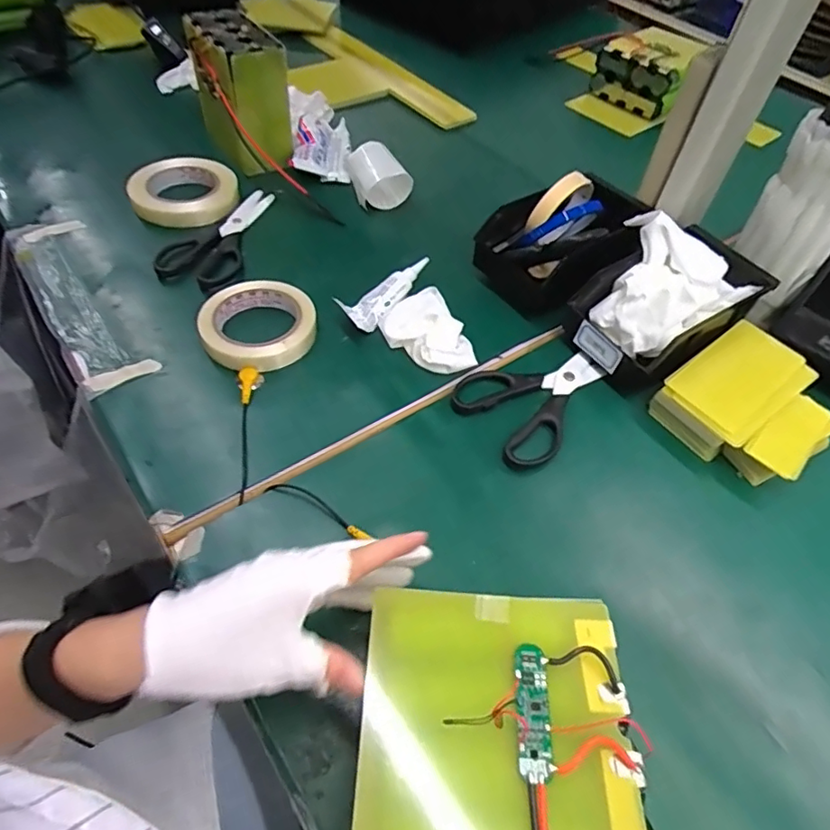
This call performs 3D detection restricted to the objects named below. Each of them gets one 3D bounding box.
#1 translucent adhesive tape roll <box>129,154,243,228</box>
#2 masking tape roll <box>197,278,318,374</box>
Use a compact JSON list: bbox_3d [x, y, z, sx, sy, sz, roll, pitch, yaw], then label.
[{"bbox_3d":[-0.283,-0.281,0.704,0.130,0.026,0.123,2,52,-2],"label":"translucent adhesive tape roll"},{"bbox_3d":[-0.153,-0.088,0.555,0.107,0.028,0.108,2,52,-2],"label":"masking tape roll"}]

